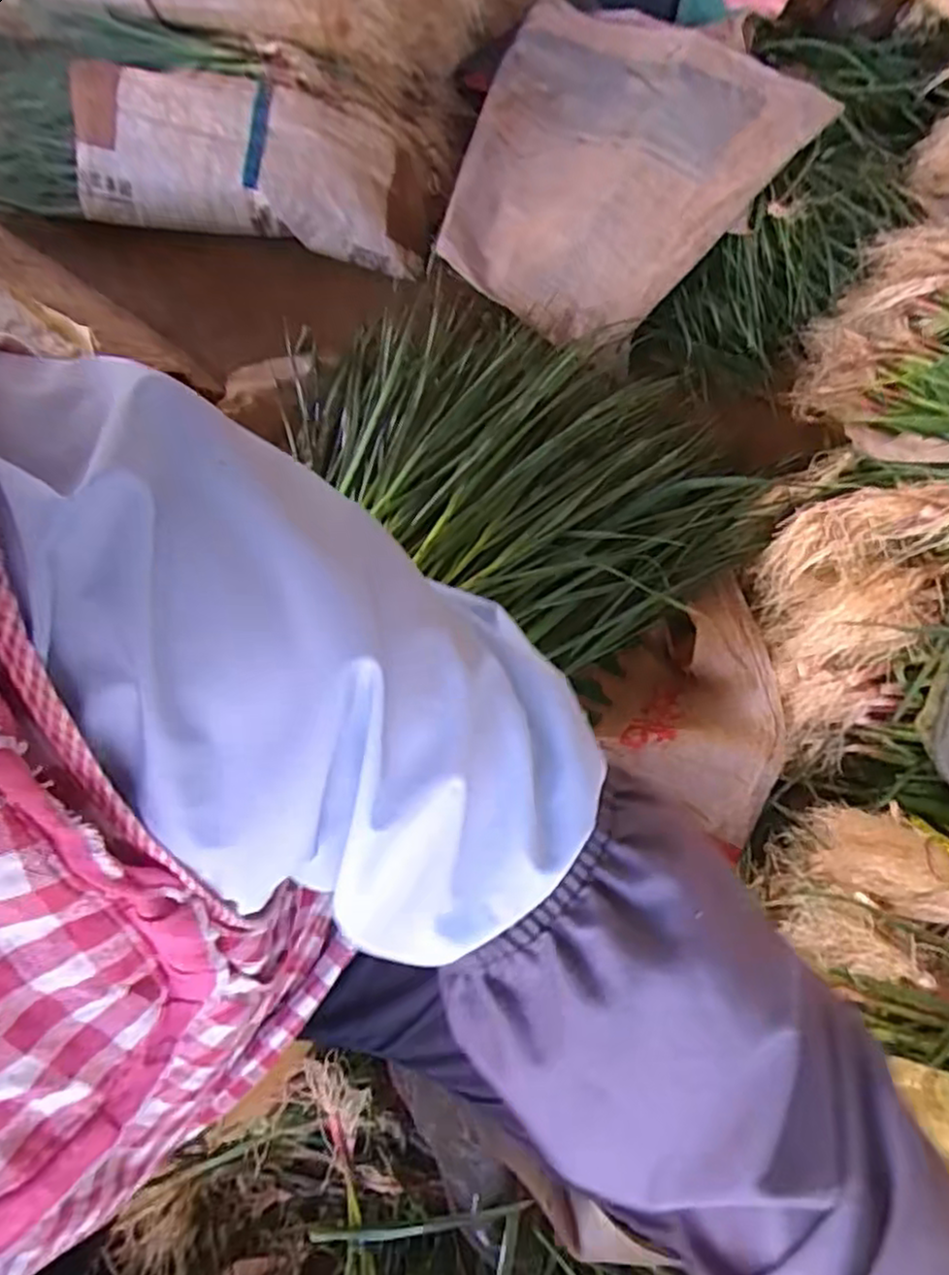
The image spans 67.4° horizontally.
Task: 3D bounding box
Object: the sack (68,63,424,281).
[{"bbox_3d":[-0.358,-0.737,1.115,0.551,0.203,0.155,7,67,0],"label":"sack"}]

